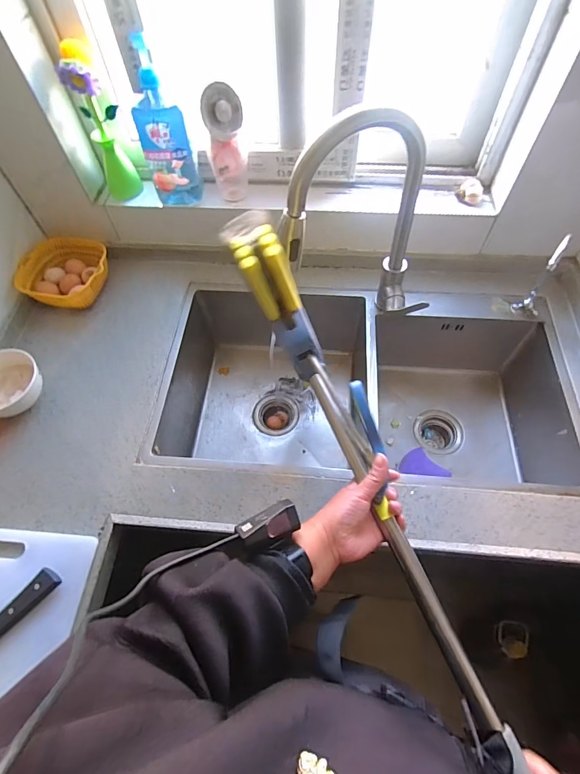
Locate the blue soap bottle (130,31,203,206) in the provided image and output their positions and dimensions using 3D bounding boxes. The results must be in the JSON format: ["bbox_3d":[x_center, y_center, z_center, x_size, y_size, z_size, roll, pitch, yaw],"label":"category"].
[{"bbox_3d":[-0.228,-0.452,0.704,0.090,0.240,0.066,-22,62,-9],"label":"blue soap bottle"}]

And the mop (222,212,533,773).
[{"bbox_3d":[0.093,0.097,0.480,0.082,0.135,0.674,-24,81,-10],"label":"mop"}]

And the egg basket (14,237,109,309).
[{"bbox_3d":[-0.469,-0.238,0.832,0.166,0.074,0.161,9,62,8],"label":"egg basket"}]

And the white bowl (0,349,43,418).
[{"bbox_3d":[-0.511,-0.001,0.703,0.111,0.064,0.127,27,66,17],"label":"white bowl"}]

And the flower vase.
[{"bbox_3d":[-0.350,-0.482,0.729,0.065,0.235,0.075,-6,61,0],"label":"flower vase"}]

